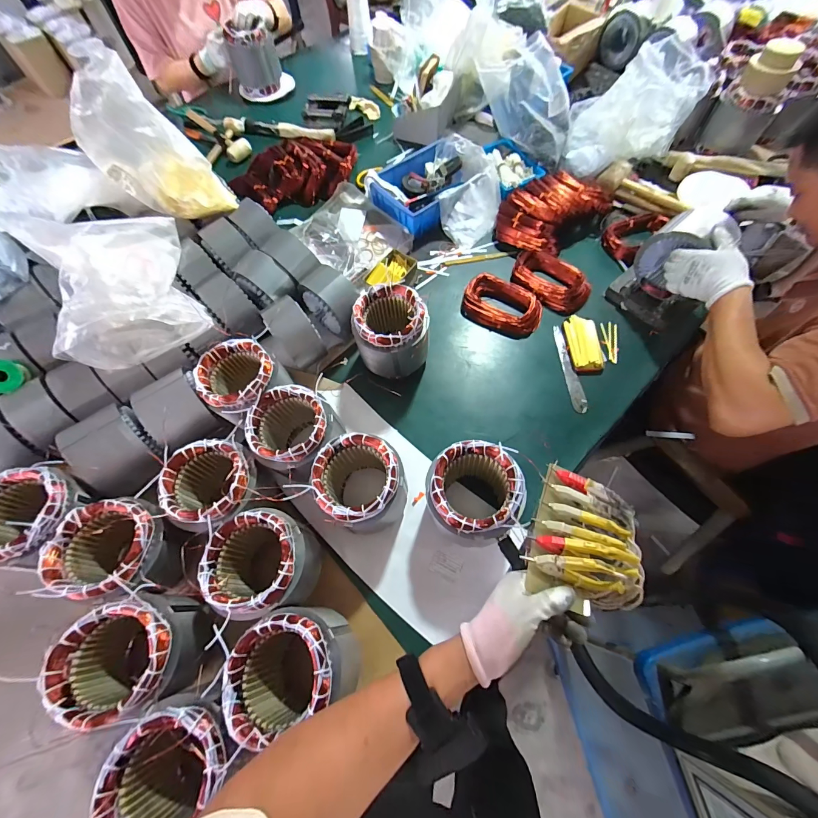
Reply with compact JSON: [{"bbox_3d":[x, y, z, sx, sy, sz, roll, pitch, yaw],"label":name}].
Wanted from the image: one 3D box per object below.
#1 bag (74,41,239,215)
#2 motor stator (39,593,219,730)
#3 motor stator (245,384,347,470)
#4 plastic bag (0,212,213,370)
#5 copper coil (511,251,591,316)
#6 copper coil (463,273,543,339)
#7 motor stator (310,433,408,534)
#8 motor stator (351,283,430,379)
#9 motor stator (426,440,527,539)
[{"bbox_3d":[-0.542,-0.546,0.740,0.226,0.263,0.117,-18,67,-7],"label":"bag"},{"bbox_3d":[-0.397,0.354,0.512,0.143,0.133,0.132,0,65,1],"label":"motor stator"},{"bbox_3d":[-0.207,0.055,0.678,0.146,0.163,0.142,0,65,1],"label":"motor stator"},{"bbox_3d":[-0.560,-0.255,0.686,0.232,0.177,0.326,-28,69,-11],"label":"plastic bag"},{"bbox_3d":[0.358,-0.327,0.907,0.129,0.041,0.205,-39,70,-16],"label":"copper coil"},{"bbox_3d":[0.227,-0.253,0.865,0.190,0.039,0.125,29,69,14],"label":"copper coil"},{"bbox_3d":[-0.082,0.137,0.630,0.144,0.162,0.136,0,65,1],"label":"motor stator"},{"bbox_3d":[-0.035,-0.155,0.761,0.143,0.163,0.134,0,66,1],"label":"motor stator"},{"bbox_3d":[0.104,0.153,0.609,0.139,0.177,0.144,0,65,1],"label":"motor stator"}]

